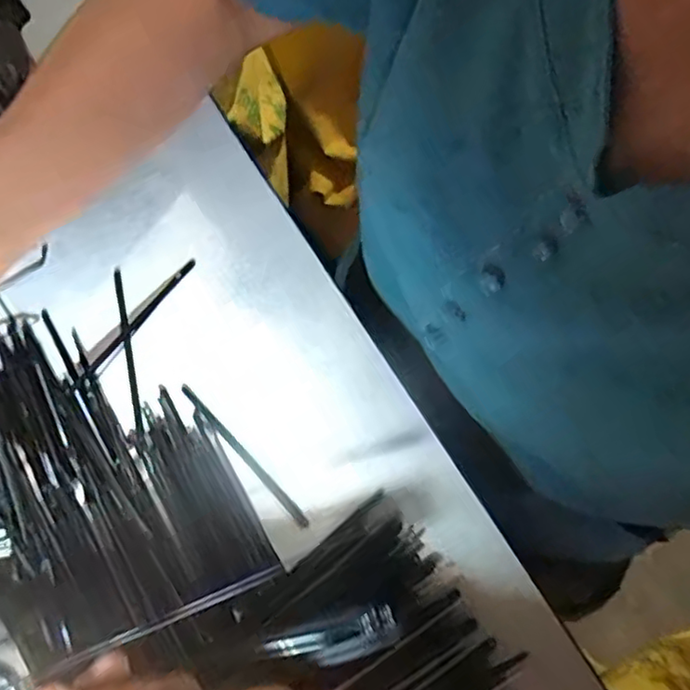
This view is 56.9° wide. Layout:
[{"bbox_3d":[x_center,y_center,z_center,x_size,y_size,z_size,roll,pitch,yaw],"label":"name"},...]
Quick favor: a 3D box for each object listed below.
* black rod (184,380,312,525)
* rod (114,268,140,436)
[{"bbox_3d":[-0.054,0.058,0.335,0.006,0.004,0.097,-42,78,-12],"label":"black rod"},{"bbox_3d":[-0.120,0.001,0.348,0.005,0.004,0.098,-14,74,-4],"label":"rod"}]

